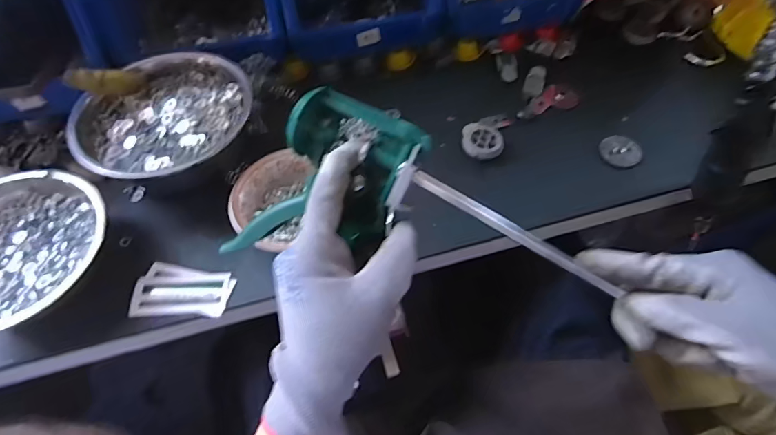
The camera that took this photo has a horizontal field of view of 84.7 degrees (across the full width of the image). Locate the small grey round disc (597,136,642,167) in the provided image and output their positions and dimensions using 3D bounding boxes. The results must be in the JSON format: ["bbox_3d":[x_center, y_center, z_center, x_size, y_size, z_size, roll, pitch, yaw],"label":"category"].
[{"bbox_3d":[0.283,-0.081,0.518,0.045,0.005,0.043,-7,59,13],"label":"small grey round disc"}]

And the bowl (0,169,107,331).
[{"bbox_3d":[-0.350,0.032,0.413,0.159,0.053,0.148,0,57,0],"label":"bowl"}]

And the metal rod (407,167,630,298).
[{"bbox_3d":[0.085,0.012,0.271,0.156,0.008,0.010,30,60,-6],"label":"metal rod"}]

